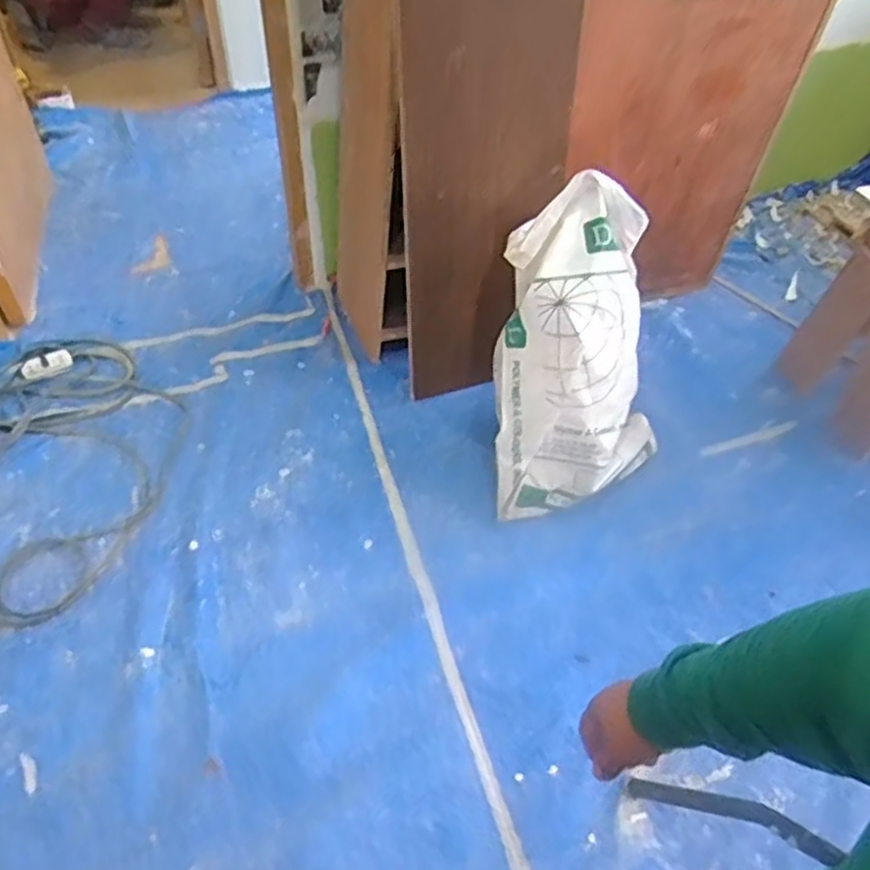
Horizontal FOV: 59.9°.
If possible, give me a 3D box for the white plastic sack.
[{"bbox_3d":[0.342,-0.186,1.723,0.382,0.754,0.209,2,17,0],"label":"white plastic sack"}]

